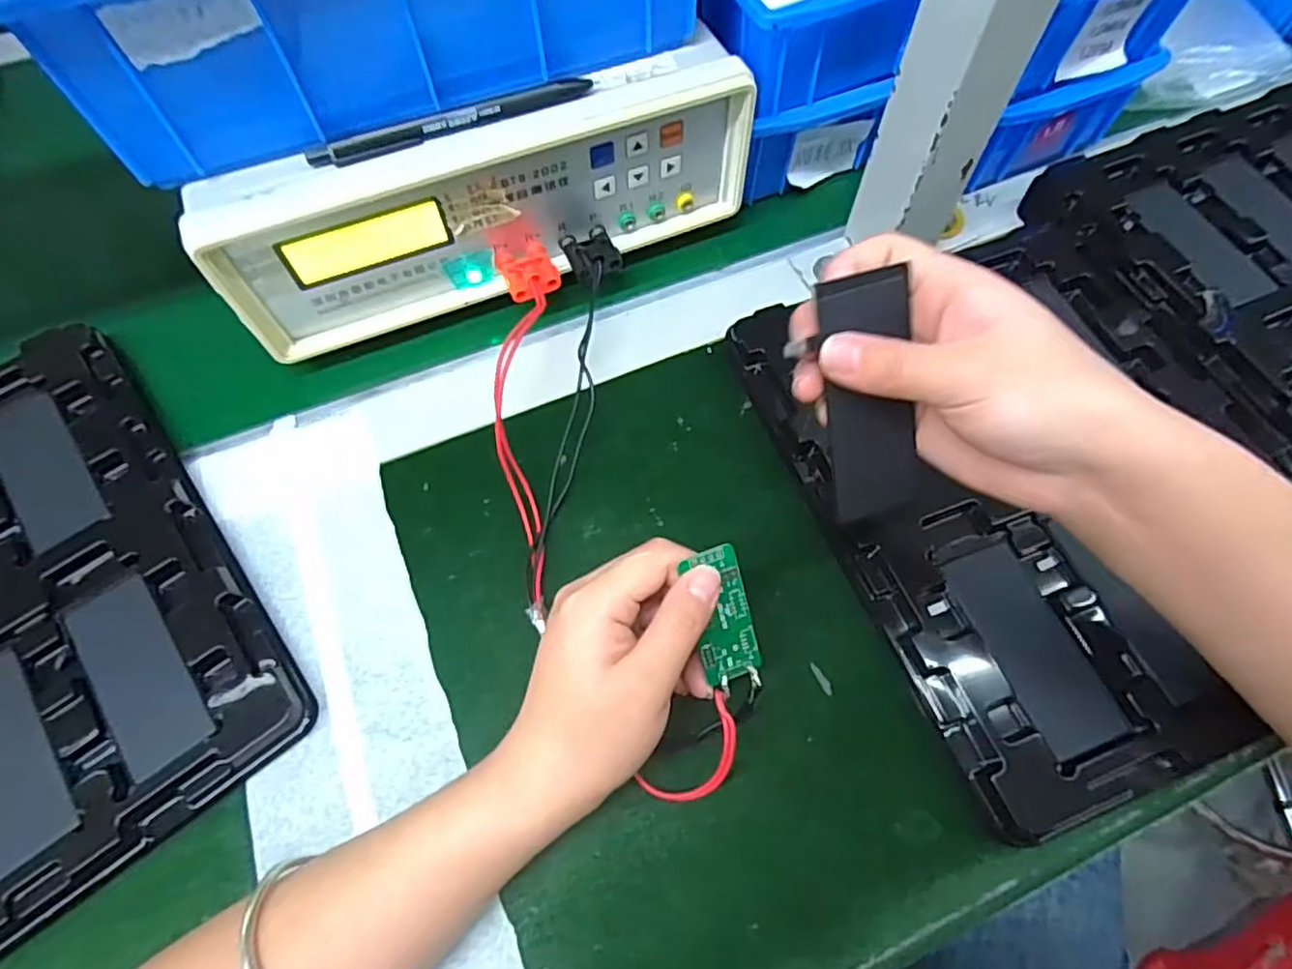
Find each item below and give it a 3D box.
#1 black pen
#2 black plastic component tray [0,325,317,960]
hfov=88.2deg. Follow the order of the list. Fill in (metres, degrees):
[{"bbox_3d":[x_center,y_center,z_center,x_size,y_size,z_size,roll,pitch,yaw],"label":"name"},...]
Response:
[{"bbox_3d":[-0.092,-0.174,0.320,0.137,0.007,0.011,-19,66,-7],"label":"black pen"},{"bbox_3d":[-0.320,0.073,0.313,0.226,0.026,0.276,-37,69,-14],"label":"black plastic component tray"}]

